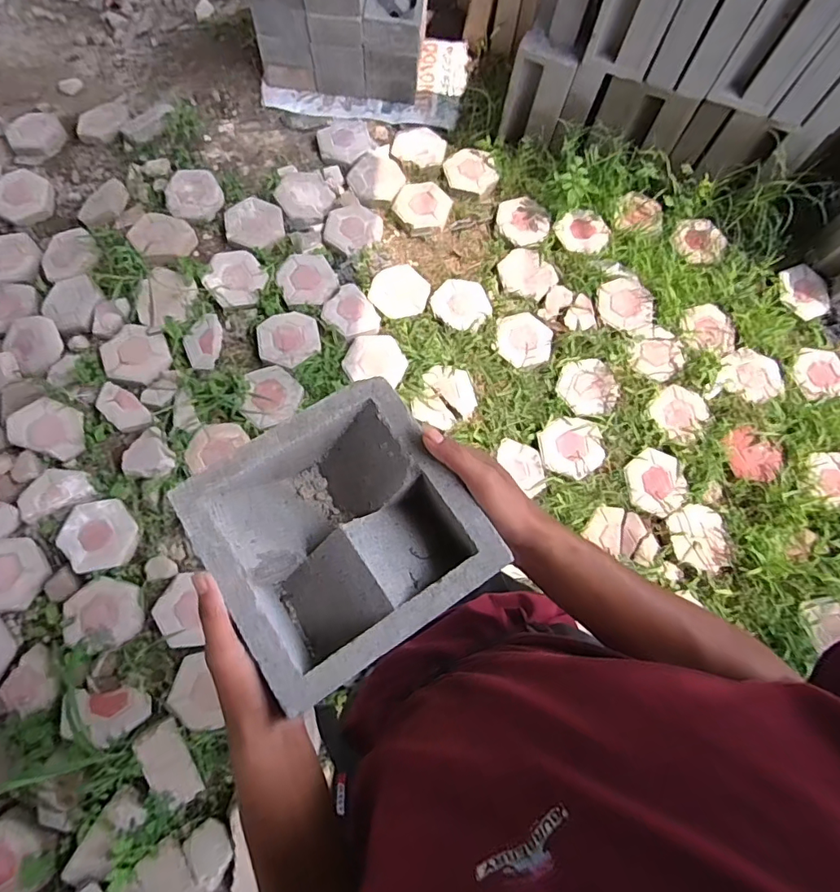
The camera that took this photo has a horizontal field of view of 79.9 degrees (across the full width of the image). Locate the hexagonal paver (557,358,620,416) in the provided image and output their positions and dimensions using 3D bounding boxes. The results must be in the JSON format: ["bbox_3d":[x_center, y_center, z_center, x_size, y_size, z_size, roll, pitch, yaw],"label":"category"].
[{"bbox_3d":[0.556,-0.193,1.654,0.181,0.031,0.189,-12,72,-6],"label":"hexagonal paver"}]

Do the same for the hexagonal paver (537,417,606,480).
[{"bbox_3d":[0.483,0.002,1.588,0.191,0.029,0.189,-8,72,-5],"label":"hexagonal paver"}]

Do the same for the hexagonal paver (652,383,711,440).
[{"bbox_3d":[0.856,-0.114,1.651,0.172,0.018,0.158,-39,77,-13],"label":"hexagonal paver"}]

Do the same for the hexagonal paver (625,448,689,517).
[{"bbox_3d":[0.745,0.113,1.572,0.176,0.031,0.198,-16,73,-7],"label":"hexagonal paver"}]

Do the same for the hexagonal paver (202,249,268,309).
[{"bbox_3d":[-0.628,-0.576,1.711,0.191,0.040,0.212,15,72,3],"label":"hexagonal paver"}]

